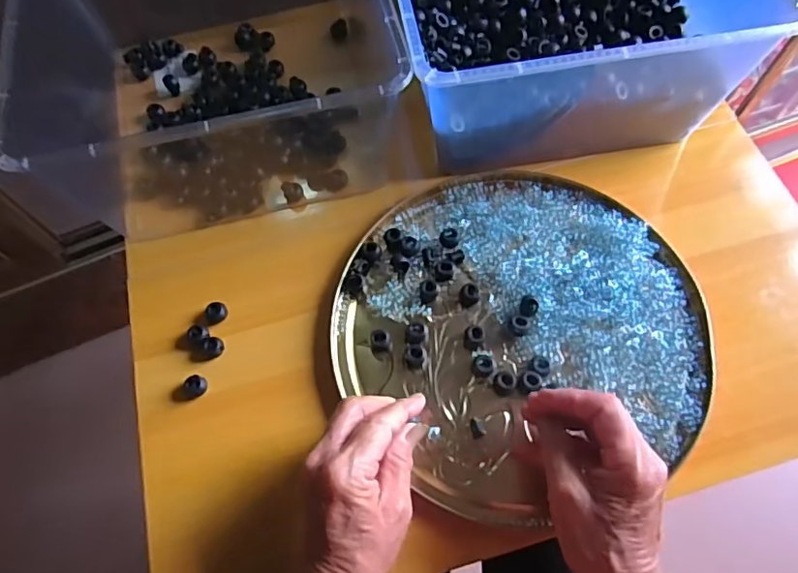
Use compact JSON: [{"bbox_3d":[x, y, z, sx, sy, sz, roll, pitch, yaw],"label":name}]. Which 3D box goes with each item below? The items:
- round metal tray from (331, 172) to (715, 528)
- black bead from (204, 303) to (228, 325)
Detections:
[{"bbox_3d":[0.095,0.025,0.454,0.282,0.030,0.276,-1,65,1],"label":"round metal tray"},{"bbox_3d":[-0.155,0.022,0.462,0.016,0.010,0.019,37,71,17],"label":"black bead"}]

